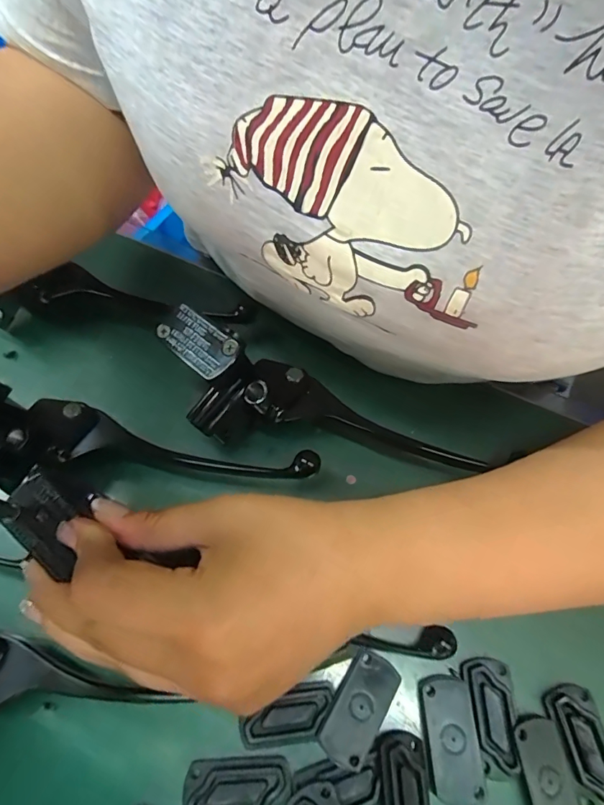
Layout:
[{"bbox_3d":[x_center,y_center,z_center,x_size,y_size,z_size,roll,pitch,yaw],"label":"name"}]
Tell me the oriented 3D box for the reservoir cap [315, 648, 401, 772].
[{"bbox_3d":[0.028,0.146,0.218,0.024,0.006,0.048,29,65,14],"label":"reservoir cap"}]

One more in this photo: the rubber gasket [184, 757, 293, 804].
[{"bbox_3d":[-0.029,0.177,0.207,0.048,0.005,0.022,-3,61,-2],"label":"rubber gasket"}]

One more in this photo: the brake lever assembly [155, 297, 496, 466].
[{"bbox_3d":[0.012,0.005,0.258,0.189,0.073,0.051,12,60,7],"label":"brake lever assembly"}]

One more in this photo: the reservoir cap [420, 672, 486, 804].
[{"bbox_3d":[0.070,0.156,0.213,0.022,0.004,0.049,-1,61,-1],"label":"reservoir cap"}]

